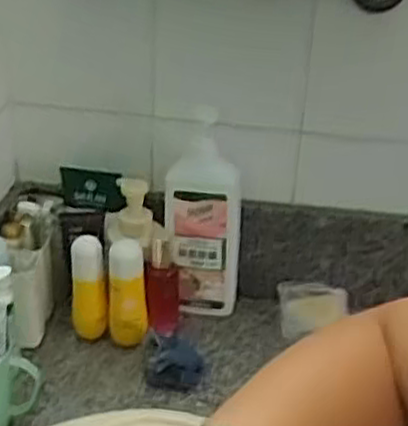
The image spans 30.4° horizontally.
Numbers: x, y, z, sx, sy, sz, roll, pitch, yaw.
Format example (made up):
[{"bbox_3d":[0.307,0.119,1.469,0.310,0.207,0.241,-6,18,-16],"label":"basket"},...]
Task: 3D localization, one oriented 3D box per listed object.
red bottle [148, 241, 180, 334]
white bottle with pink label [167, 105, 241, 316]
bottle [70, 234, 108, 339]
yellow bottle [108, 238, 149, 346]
[{"bbox_3d":[-0.053,0.098,0.983,0.041,0.143,0.034,3,29,-5],"label":"red bottle"},{"bbox_3d":[0.000,0.016,1.009,0.105,0.274,0.083,5,29,-1],"label":"white bottle with pink label"},{"bbox_3d":[-0.150,0.103,0.976,0.043,0.151,0.035,0,29,-9],"label":"bottle"},{"bbox_3d":[-0.098,0.108,0.961,0.047,0.160,0.039,0,29,-9],"label":"yellow bottle"}]

